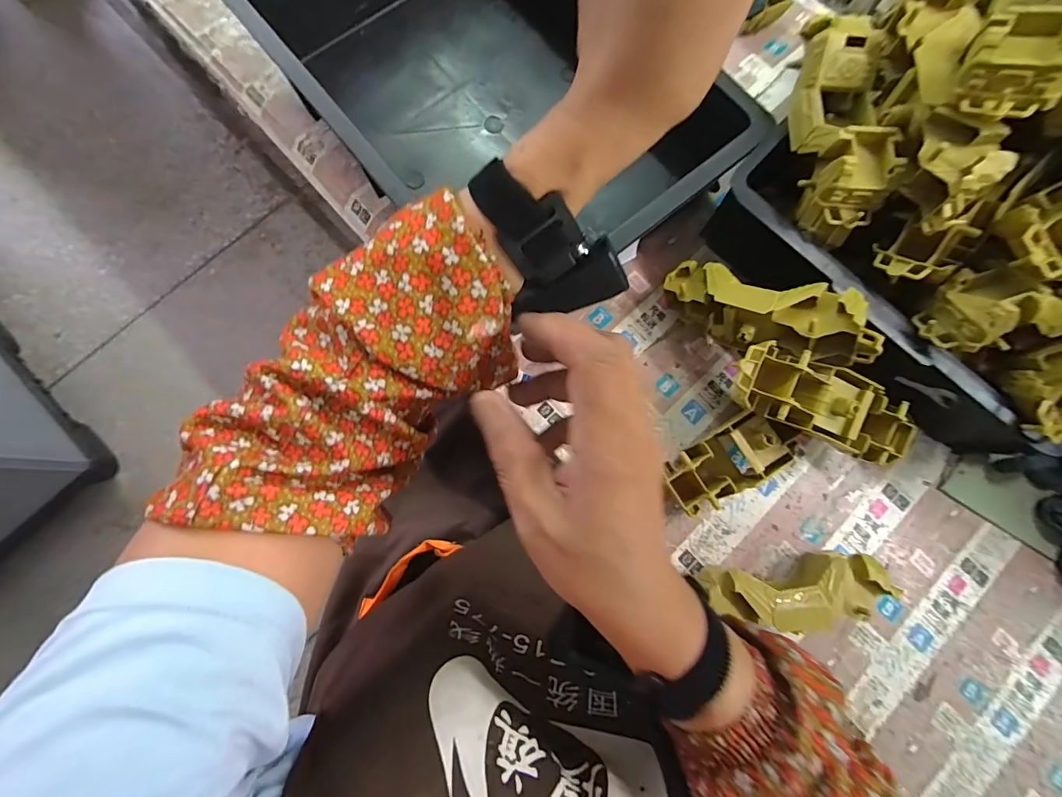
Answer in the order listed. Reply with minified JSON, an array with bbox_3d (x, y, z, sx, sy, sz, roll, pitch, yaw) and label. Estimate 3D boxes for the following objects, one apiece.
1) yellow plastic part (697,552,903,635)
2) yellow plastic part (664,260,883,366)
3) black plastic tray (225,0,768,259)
[{"bbox_3d":[0.218,0.167,0.402,0.150,0.060,0.063,1,80,-1],"label":"yellow plastic part"},{"bbox_3d":[0.199,-0.072,0.401,0.176,0.054,0.057,28,79,36],"label":"yellow plastic part"},{"bbox_3d":[-0.036,-0.306,0.467,0.319,0.106,0.455,-36,82,-7],"label":"black plastic tray"}]

